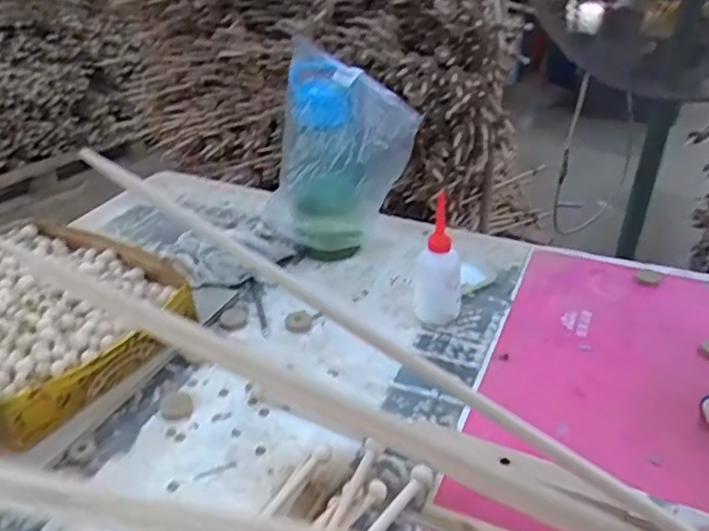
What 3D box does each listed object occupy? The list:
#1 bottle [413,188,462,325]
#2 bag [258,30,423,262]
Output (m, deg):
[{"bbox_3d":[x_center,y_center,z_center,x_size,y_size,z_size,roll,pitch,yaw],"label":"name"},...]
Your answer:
[{"bbox_3d":[0.109,0.000,0.783,0.060,0.155,0.040,12,32,21],"label":"bottle"},{"bbox_3d":[-0.025,-0.127,0.861,0.133,0.290,0.198,-18,36,-26],"label":"bag"}]

